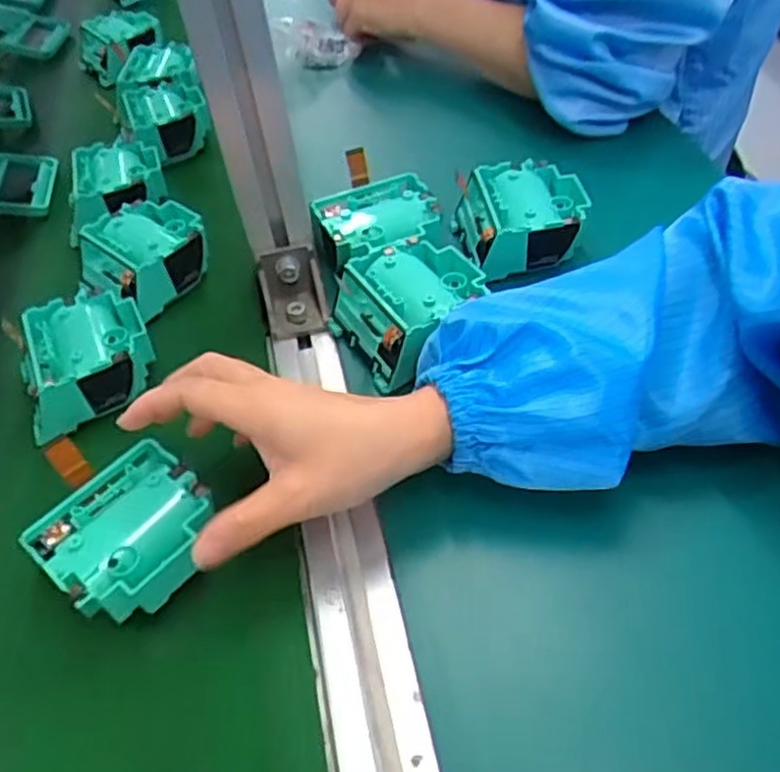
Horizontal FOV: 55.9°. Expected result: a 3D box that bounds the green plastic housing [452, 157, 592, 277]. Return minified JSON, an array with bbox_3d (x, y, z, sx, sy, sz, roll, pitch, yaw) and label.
[{"bbox_3d":[0.085,-0.110,0.475,0.076,0.039,0.072,-8,48,0],"label":"green plastic housing"}]

